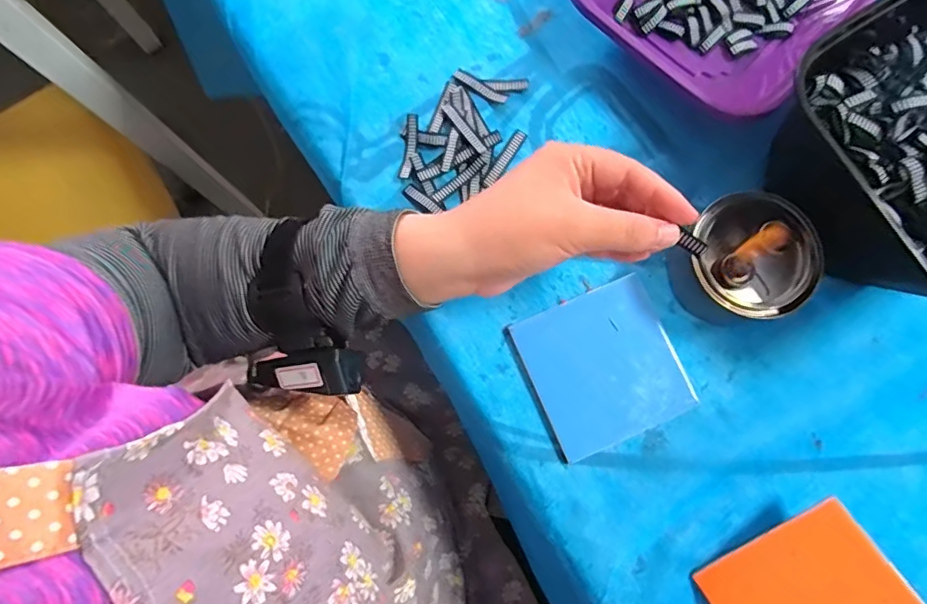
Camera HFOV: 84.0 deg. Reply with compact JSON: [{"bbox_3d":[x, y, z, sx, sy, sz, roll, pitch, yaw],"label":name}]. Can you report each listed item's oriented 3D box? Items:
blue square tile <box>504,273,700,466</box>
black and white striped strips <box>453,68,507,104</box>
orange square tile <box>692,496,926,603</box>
[{"bbox_3d":[0.096,0.045,0.356,0.101,0.007,0.101,-23,80,-6],"label":"blue square tile"},{"bbox_3d":[0.013,-0.165,0.394,0.043,0.004,0.010,34,80,5],"label":"black and white striped strips"},{"bbox_3d":[0.213,0.188,0.305,0.100,0.008,0.100,-35,65,8],"label":"orange square tile"}]

